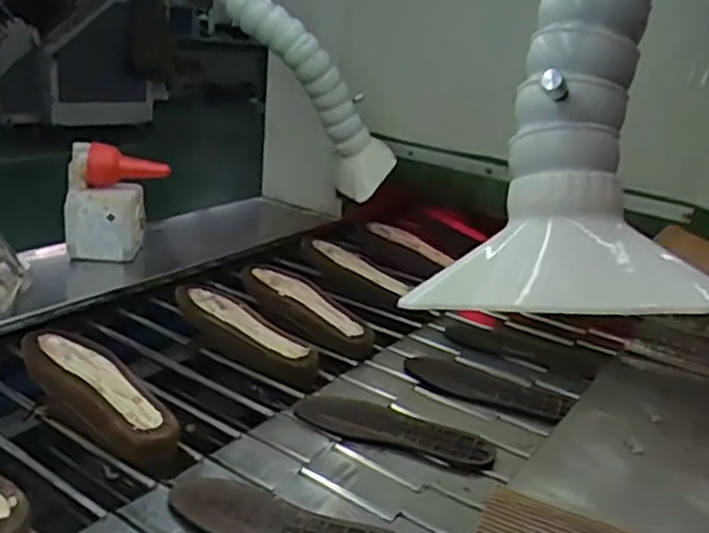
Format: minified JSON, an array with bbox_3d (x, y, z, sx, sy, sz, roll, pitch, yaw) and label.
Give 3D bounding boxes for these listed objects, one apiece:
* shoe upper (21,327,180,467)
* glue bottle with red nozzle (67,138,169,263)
[{"bbox_3d":[-0.298,0.150,0.852,0.270,0.075,0.096,17,26,32],"label":"shoe upper"},{"bbox_3d":[-0.418,-0.110,1.245,0.181,0.190,0.066,-3,24,-7],"label":"glue bottle with red nozzle"}]

